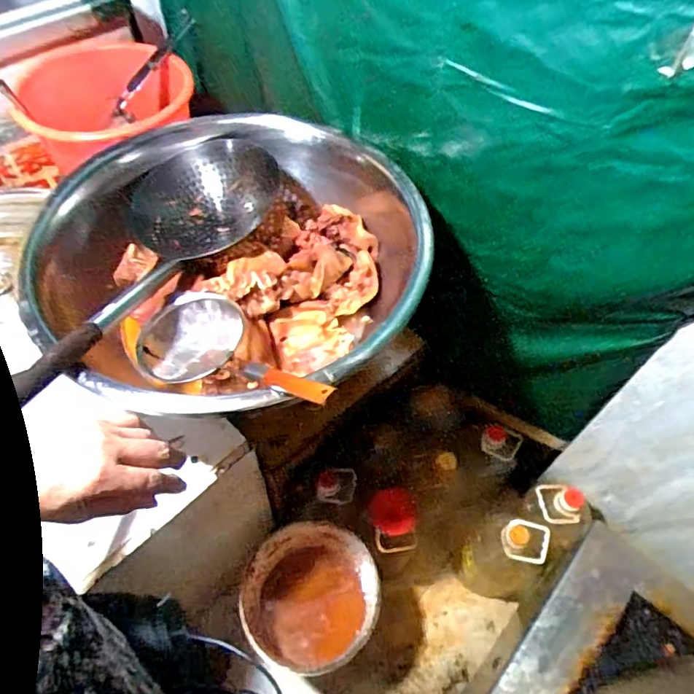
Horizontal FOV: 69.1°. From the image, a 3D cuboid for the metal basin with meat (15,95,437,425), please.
[{"bbox_3d":[-0.206,-0.151,0.901,0.652,0.194,0.618,1,56,-1],"label":"metal basin with meat"}]

